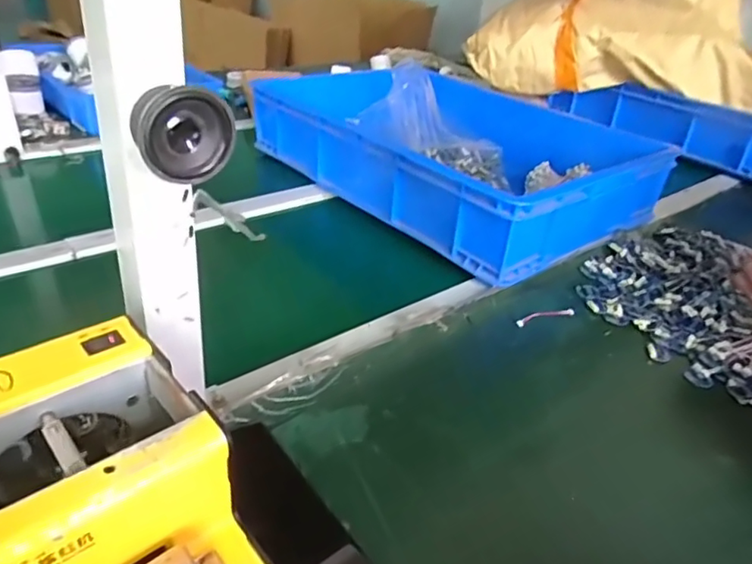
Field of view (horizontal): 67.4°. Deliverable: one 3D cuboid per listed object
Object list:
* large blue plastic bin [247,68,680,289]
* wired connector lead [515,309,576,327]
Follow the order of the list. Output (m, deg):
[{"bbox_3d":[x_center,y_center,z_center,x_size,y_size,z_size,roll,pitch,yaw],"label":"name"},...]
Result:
[{"bbox_3d":[0.144,-0.235,0.952,0.445,0.118,0.567,-21,42,-37],"label":"large blue plastic bin"},{"bbox_3d":[0.201,0.040,0.670,0.083,0.007,0.015,-8,37,-22],"label":"wired connector lead"}]

